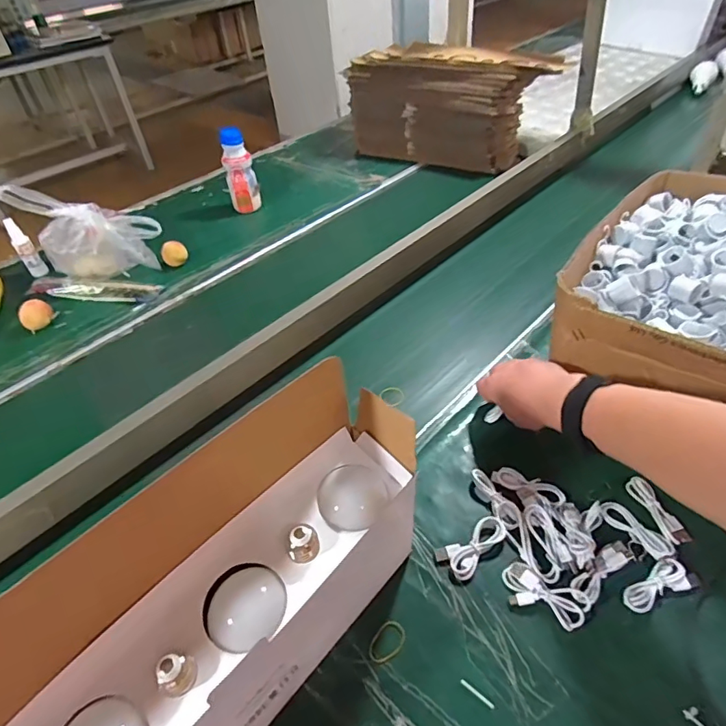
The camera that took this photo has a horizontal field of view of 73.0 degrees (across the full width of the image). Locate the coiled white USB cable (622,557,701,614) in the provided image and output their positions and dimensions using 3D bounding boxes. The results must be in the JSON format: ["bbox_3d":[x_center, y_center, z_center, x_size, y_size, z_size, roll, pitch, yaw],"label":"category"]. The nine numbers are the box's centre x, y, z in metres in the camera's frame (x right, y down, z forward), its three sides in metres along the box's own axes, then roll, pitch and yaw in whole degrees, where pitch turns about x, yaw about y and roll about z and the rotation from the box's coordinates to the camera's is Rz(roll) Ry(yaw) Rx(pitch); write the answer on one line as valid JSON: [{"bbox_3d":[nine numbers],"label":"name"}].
[{"bbox_3d":[0.275,0.207,0.458,0.077,0.013,0.029,-19,45,-13],"label":"coiled white USB cable"}]

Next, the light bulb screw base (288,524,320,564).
[{"bbox_3d":[-0.044,0.136,0.373,0.018,0.024,0.024,13,47,18],"label":"light bulb screw base"}]

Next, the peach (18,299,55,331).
[{"bbox_3d":[-0.548,-0.077,0.827,0.046,0.042,0.048,-26,48,-20],"label":"peach"}]

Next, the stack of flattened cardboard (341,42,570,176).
[{"bbox_3d":[0.189,-0.591,1.139,0.467,0.211,0.154,18,49,23],"label":"stack of flattened cardboard"}]

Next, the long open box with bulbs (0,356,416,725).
[{"bbox_3d":[-0.111,0.203,0.373,0.382,0.199,0.118,-36,51,-27],"label":"long open box with bulbs"}]

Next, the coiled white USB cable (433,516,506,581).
[{"bbox_3d":[0.114,0.187,0.497,0.077,0.009,0.038,-24,46,-17],"label":"coiled white USB cable"}]

